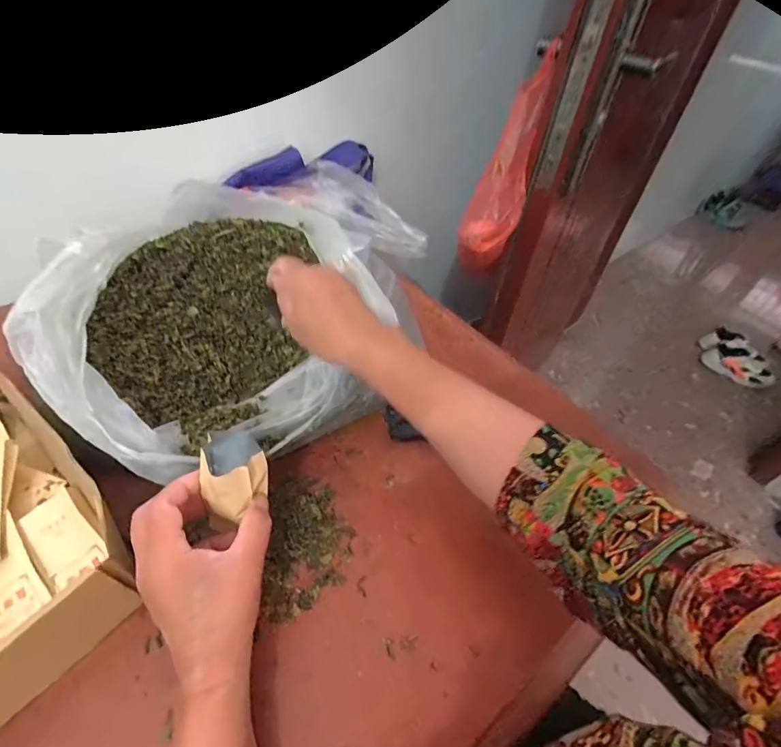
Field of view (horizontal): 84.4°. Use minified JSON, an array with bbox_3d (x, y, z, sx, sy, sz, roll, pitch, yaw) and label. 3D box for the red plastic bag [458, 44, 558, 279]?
[{"bbox_3d":[0.170,-0.295,0.625,0.073,0.279,0.062,23,26,15],"label":"red plastic bag"}]

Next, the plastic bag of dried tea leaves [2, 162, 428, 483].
[{"bbox_3d":[-0.154,-0.062,0.441,0.265,0.149,0.339,33,52,23],"label":"plastic bag of dried tea leaves"}]

